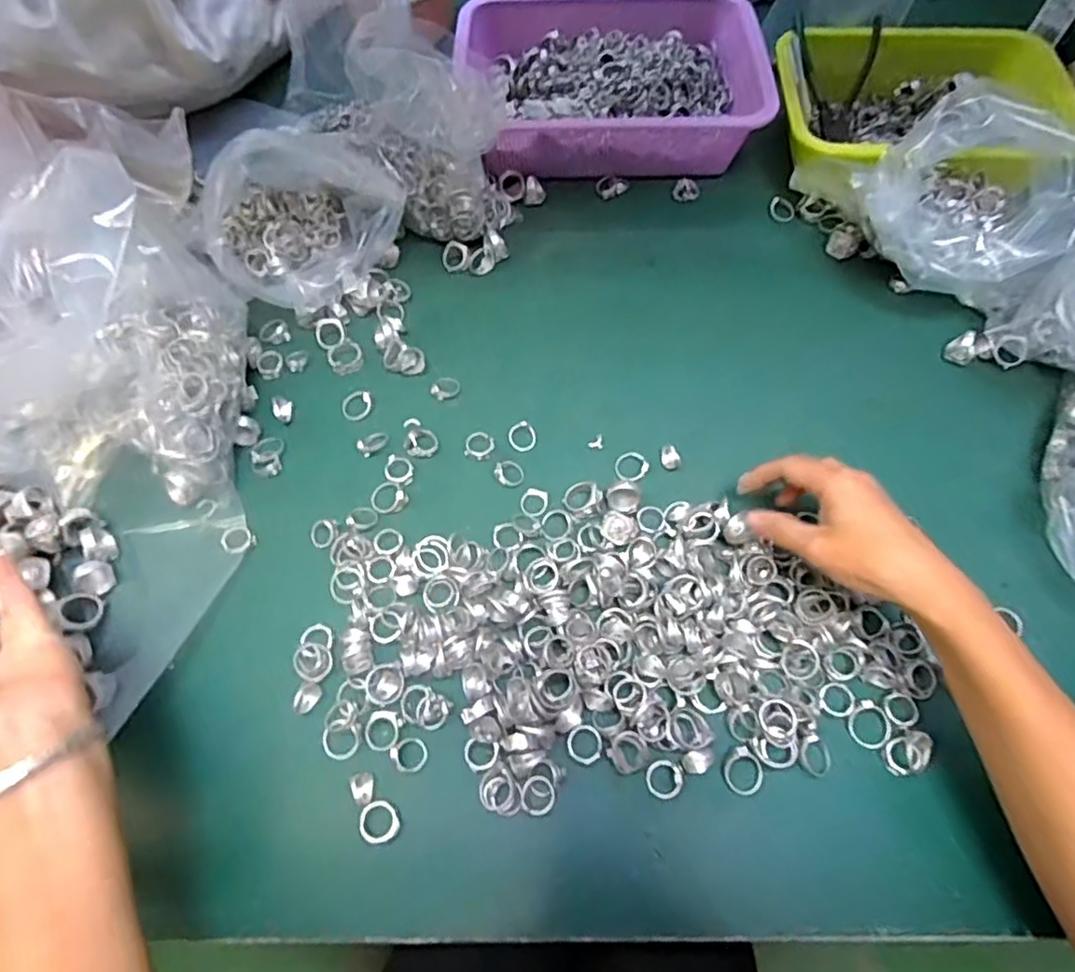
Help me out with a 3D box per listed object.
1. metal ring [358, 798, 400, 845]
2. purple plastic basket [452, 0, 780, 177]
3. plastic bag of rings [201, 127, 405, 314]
[{"bbox_3d":[-0.095,0.201,0.384,0.022,0.004,0.024,0,63,0],"label":"metal ring"},{"bbox_3d":[0.072,-0.421,0.660,0.298,0.067,0.223,-2,63,-1],"label":"purple plastic basket"},{"bbox_3d":[-0.216,-0.243,0.543,0.140,0.111,0.159,40,70,18],"label":"plastic bag of rings"}]

